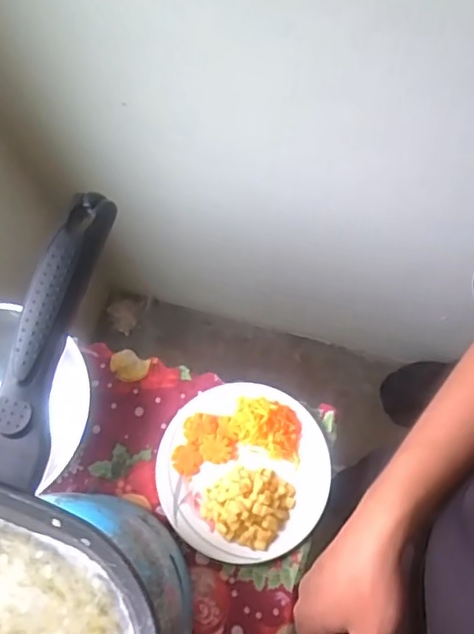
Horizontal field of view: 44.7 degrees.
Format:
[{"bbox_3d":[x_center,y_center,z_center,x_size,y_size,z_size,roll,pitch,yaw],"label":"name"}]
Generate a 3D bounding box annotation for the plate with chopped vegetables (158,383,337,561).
[{"bbox_3d":[0.006,0.183,0.702,0.207,0.028,0.199,-1,71,1],"label":"plate with chopped vegetables"}]

